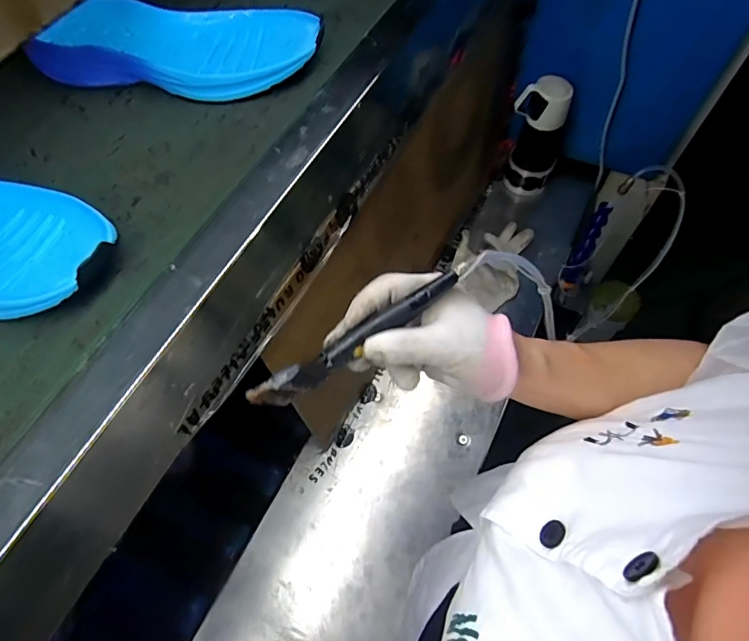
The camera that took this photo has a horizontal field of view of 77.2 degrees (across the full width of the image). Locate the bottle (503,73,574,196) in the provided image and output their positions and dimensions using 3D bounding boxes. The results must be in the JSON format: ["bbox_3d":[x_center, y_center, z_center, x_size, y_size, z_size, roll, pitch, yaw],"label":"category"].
[{"bbox_3d":[0.291,-0.329,0.835,0.089,0.220,0.080,24,63,14],"label":"bottle"}]

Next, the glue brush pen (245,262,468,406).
[{"bbox_3d":[-0.006,0.010,0.298,0.157,0.021,0.012,-32,67,-13],"label":"glue brush pen"}]

